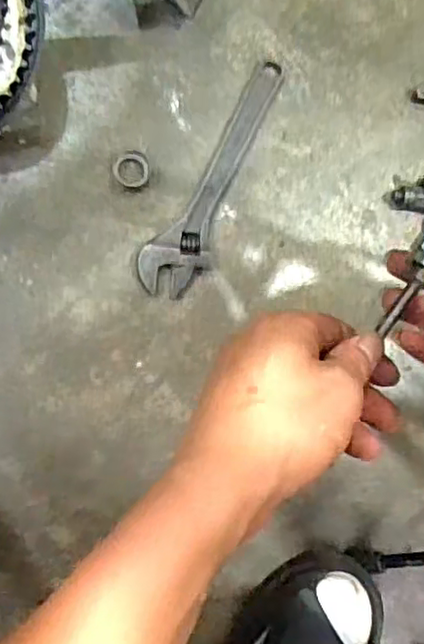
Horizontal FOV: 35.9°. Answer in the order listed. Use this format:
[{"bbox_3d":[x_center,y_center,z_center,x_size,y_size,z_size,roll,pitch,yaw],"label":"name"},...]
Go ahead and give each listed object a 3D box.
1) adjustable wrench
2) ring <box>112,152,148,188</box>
[{"bbox_3d":[0.006,-0.129,0.588,0.054,0.017,0.231,28,83,-7],"label":"adjustable wrench"},{"bbox_3d":[-0.071,-0.134,0.577,0.030,0.004,0.032,0,88,-10],"label":"ring"}]

